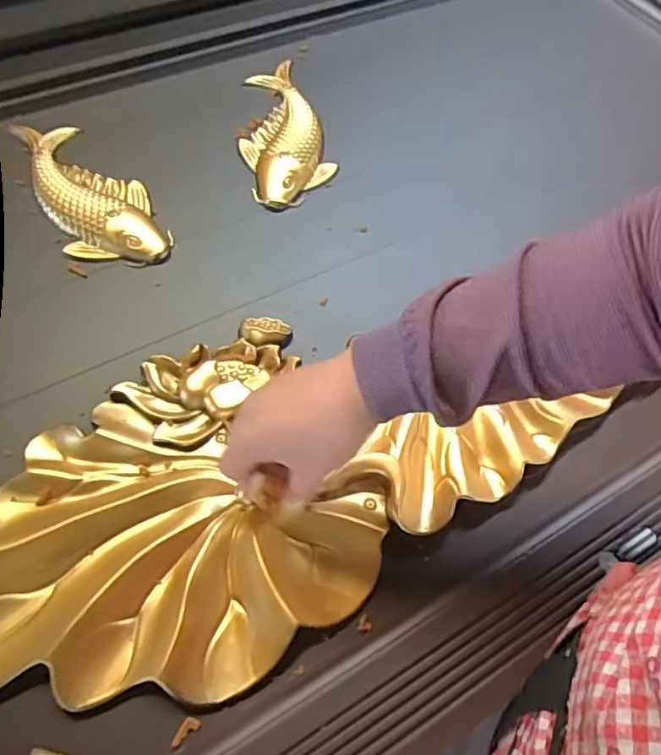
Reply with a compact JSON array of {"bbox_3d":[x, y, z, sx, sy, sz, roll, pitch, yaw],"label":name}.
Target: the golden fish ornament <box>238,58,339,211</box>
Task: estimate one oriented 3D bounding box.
[{"bbox_3d":[-0.063,-0.315,0.750,0.104,0.023,0.265,-11,59,-10],"label":"golden fish ornament"}]

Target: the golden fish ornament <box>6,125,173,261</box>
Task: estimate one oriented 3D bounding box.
[{"bbox_3d":[-0.274,-0.214,0.678,0.107,0.013,0.263,-26,63,-18],"label":"golden fish ornament"}]

